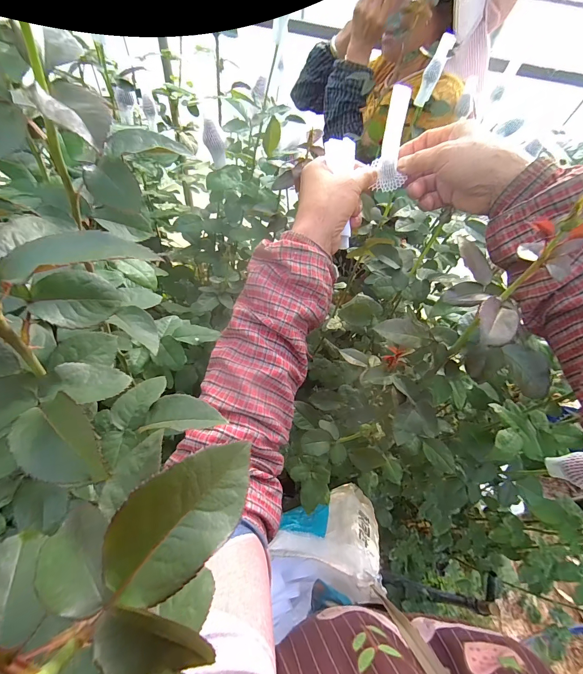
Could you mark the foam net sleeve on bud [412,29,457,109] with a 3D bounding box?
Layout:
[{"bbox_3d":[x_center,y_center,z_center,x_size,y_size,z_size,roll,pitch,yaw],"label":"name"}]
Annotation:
[{"bbox_3d":[0.255,-0.476,0.564,0.026,0.103,0.031,37,43,18],"label":"foam net sleeve on bud"}]

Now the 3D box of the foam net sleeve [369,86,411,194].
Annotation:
[{"bbox_3d":[0.105,-0.211,0.338,0.025,0.096,0.038,-18,50,-11],"label":"foam net sleeve"}]

